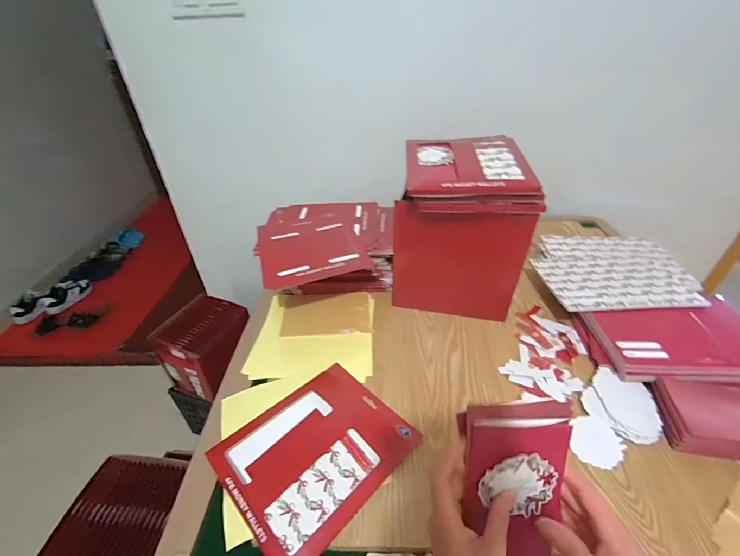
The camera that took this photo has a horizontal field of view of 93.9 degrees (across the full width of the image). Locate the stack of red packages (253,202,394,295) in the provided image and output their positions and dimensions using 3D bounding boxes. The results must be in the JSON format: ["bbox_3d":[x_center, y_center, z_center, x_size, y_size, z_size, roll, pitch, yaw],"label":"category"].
[{"bbox_3d":[-0.095,-0.058,0.769,0.269,0.105,0.294,-8,39,-10],"label":"stack of red packages"}]

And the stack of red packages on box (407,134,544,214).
[{"bbox_3d":[0.159,-0.179,0.587,0.205,0.067,0.191,-1,38,-1],"label":"stack of red packages on box"}]

